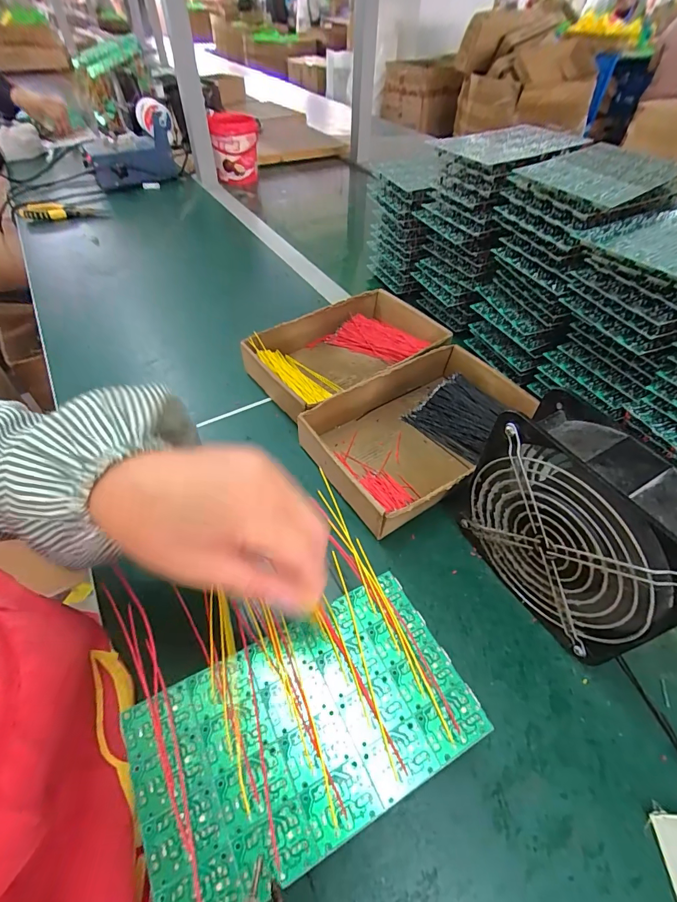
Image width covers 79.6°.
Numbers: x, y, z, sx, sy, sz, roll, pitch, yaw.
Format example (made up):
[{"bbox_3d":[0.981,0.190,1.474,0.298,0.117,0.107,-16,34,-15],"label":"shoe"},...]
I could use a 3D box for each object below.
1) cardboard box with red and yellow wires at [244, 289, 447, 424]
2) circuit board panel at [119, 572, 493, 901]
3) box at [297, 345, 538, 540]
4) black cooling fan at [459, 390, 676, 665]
[{"bbox_3d":[0.015,-0.130,0.517,0.248,0.045,0.156,-31,58,-25],"label":"cardboard box with red and yellow wires"},{"bbox_3d":[-0.017,0.149,0.223,0.174,0.004,0.100,-22,54,-19],"label":"circuit board panel"},{"bbox_3d":[0.088,-0.025,0.433,0.244,0.042,0.153,-30,57,-24],"label":"box"},{"bbox_3d":[0.170,0.058,0.298,0.058,0.152,0.146,-23,54,-20],"label":"black cooling fan"}]

